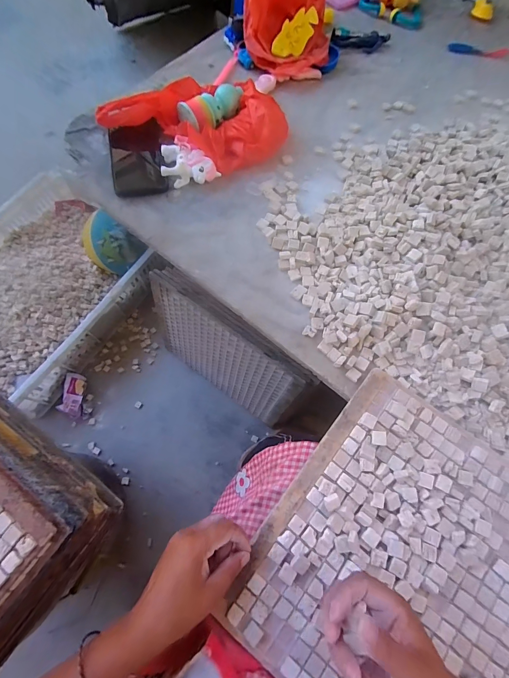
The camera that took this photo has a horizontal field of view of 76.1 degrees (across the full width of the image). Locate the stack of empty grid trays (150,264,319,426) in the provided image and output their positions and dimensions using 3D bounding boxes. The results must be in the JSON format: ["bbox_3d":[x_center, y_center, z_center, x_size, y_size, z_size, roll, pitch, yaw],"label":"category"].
[{"bbox_3d":[-0.074,0.041,0.731,0.389,0.352,0.076,38,71,13],"label":"stack of empty grid trays"}]

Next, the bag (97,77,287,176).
[{"bbox_3d":[-0.087,-0.344,0.517,0.270,0.062,0.143,17,68,5],"label":"bag"}]

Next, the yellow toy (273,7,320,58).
[{"bbox_3d":[0.076,-0.563,0.600,0.095,0.055,0.006,-51,41,19],"label":"yellow toy"}]

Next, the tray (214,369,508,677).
[{"bbox_3d":[0.189,0.255,0.332,0.344,0.031,0.309,37,71,13],"label":"tray"}]

